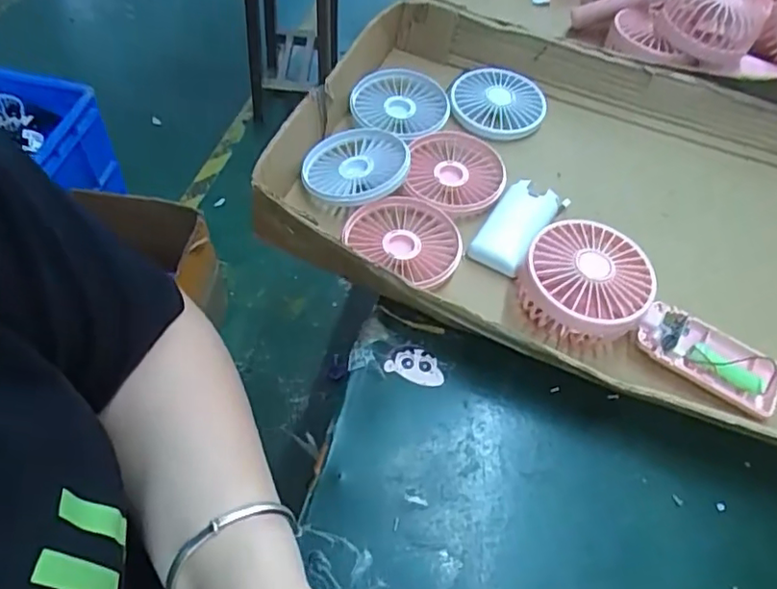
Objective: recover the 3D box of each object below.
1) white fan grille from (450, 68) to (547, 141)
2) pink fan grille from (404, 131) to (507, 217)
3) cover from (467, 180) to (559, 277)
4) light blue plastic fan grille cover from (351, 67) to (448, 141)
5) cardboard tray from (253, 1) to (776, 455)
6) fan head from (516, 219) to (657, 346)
[{"bbox_3d":[0.102,-0.179,0.549,0.084,0.018,0.084,2,54,-3],"label":"white fan grille"},{"bbox_3d":[0.056,-0.103,0.496,0.079,0.018,0.087,6,54,0],"label":"pink fan grille"},{"bbox_3d":[0.099,-0.054,0.467,0.043,0.016,0.088,28,57,15],"label":"cover"},{"bbox_3d":[0.012,-0.172,0.537,0.083,0.015,0.085,19,55,10],"label":"light blue plastic fan grille cover"},{"bbox_3d":[0.185,-0.074,0.471,0.517,0.060,0.341,21,56,11],"label":"cardboard tray"},{"bbox_3d":[0.138,-0.004,0.420,0.083,0.049,0.083,2,54,-3],"label":"fan head"}]

